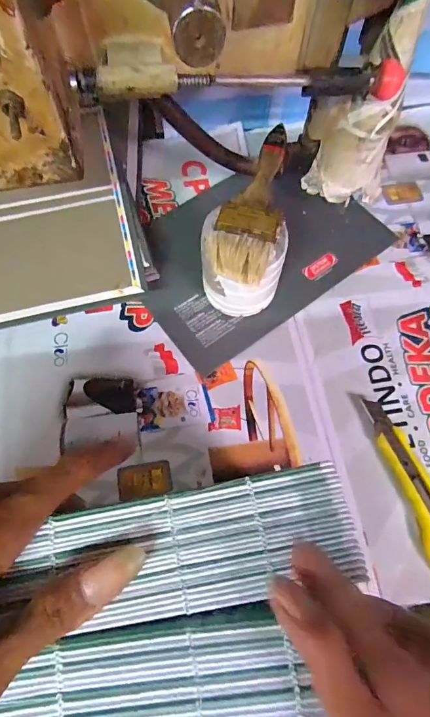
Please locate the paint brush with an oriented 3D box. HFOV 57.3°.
[{"bbox_3d":[0.041,-0.158,0.386,0.057,0.015,0.184,15,66,6],"label":"paint brush"}]

